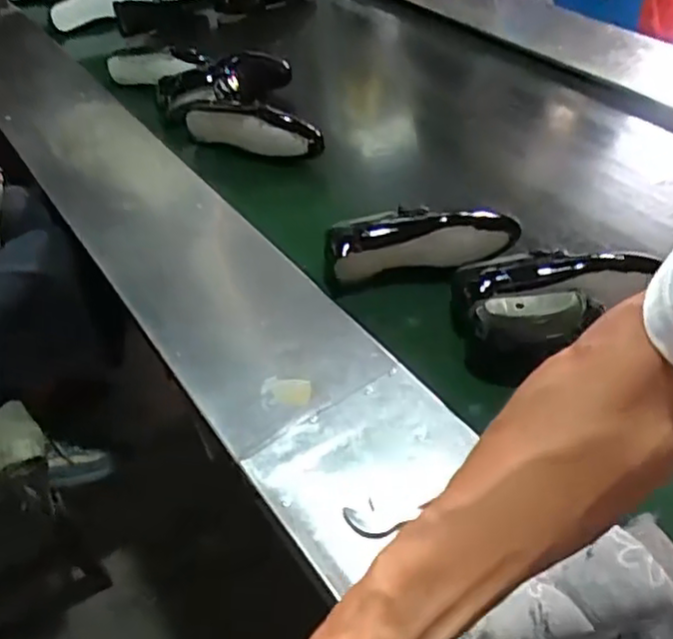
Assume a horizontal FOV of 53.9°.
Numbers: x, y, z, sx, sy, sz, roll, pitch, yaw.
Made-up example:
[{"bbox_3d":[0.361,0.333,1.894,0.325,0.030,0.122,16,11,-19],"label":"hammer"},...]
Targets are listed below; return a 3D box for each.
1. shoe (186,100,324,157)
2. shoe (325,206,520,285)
[{"bbox_3d":[-0.156,-0.340,1.162,0.265,0.078,0.079,21,50,24],"label":"shoe"},{"bbox_3d":[0.112,-0.116,0.913,0.258,0.073,0.072,-9,45,-4],"label":"shoe"}]

